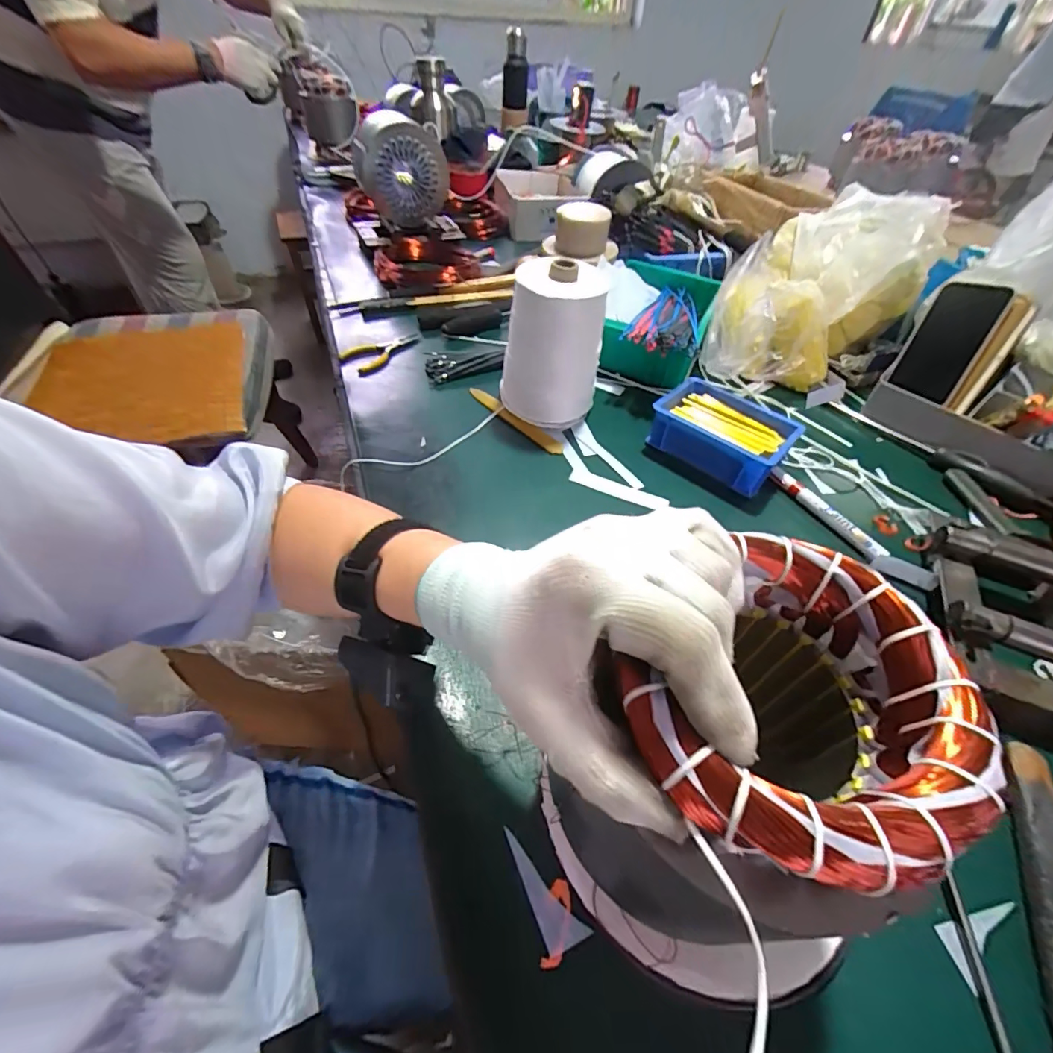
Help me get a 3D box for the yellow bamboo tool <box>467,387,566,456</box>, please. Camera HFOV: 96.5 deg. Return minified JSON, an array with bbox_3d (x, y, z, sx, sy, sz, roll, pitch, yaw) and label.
[{"bbox_3d":[-0.017,-0.140,0.603,0.021,0.008,0.168,-35,59,-29],"label":"yellow bamboo tool"}]

